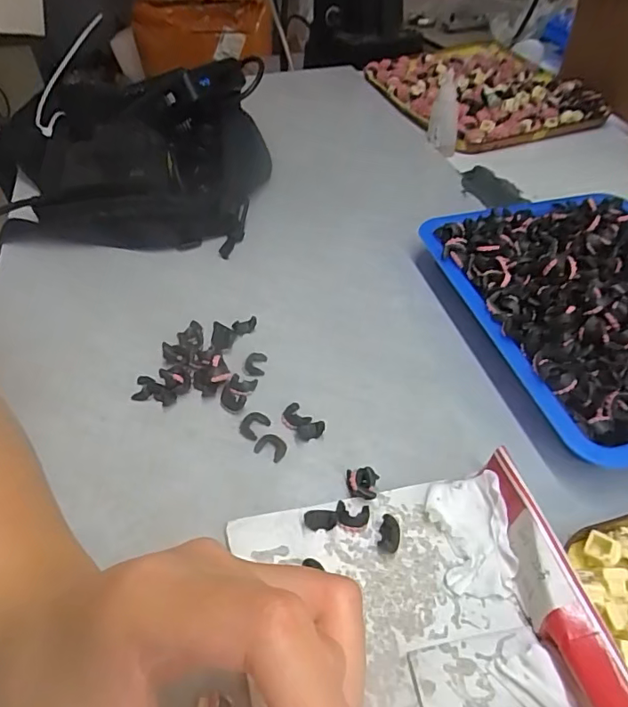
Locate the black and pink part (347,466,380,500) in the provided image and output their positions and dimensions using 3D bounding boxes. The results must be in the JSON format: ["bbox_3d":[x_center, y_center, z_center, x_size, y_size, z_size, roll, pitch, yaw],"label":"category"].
[{"bbox_3d":[0.023,0.065,0.252,0.016,0.012,0.014,9,47,10],"label":"black and pink part"}]

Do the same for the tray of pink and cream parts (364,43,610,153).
[{"bbox_3d":[0.193,-0.316,0.608,0.197,0.028,0.239,-16,48,-13],"label":"tray of pink and cream parts"}]

